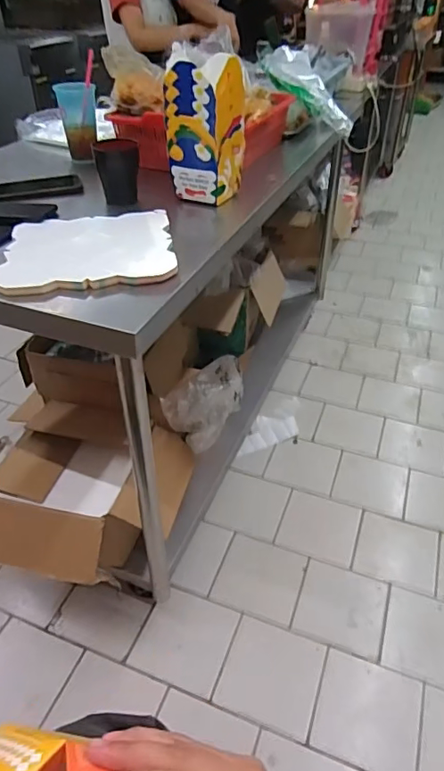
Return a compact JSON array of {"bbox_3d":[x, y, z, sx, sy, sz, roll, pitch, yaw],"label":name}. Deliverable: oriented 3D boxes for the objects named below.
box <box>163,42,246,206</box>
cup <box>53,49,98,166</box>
[{"bbox_3d":[-0.027,-0.437,0.886,0.112,0.211,0.096,19,43,23],"label":"box"},{"bbox_3d":[-0.309,-0.590,1.118,0.077,0.180,0.085,-1,39,0],"label":"cup"}]

